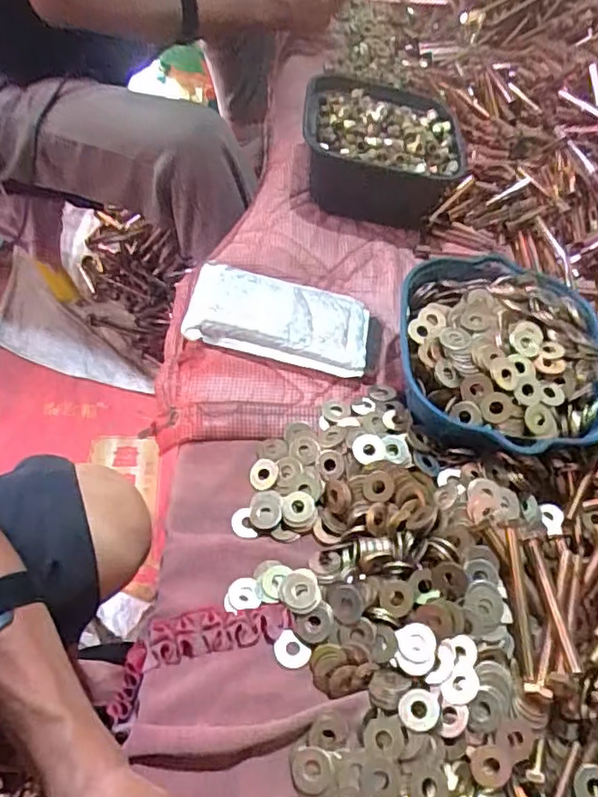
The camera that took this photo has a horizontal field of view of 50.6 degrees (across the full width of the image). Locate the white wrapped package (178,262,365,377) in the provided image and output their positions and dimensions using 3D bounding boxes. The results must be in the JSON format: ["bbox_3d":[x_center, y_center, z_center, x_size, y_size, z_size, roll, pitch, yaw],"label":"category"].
[{"bbox_3d":[-0.016,-0.076,0.583,0.164,0.020,0.091,15,54,-8],"label":"white wrapped package"}]

